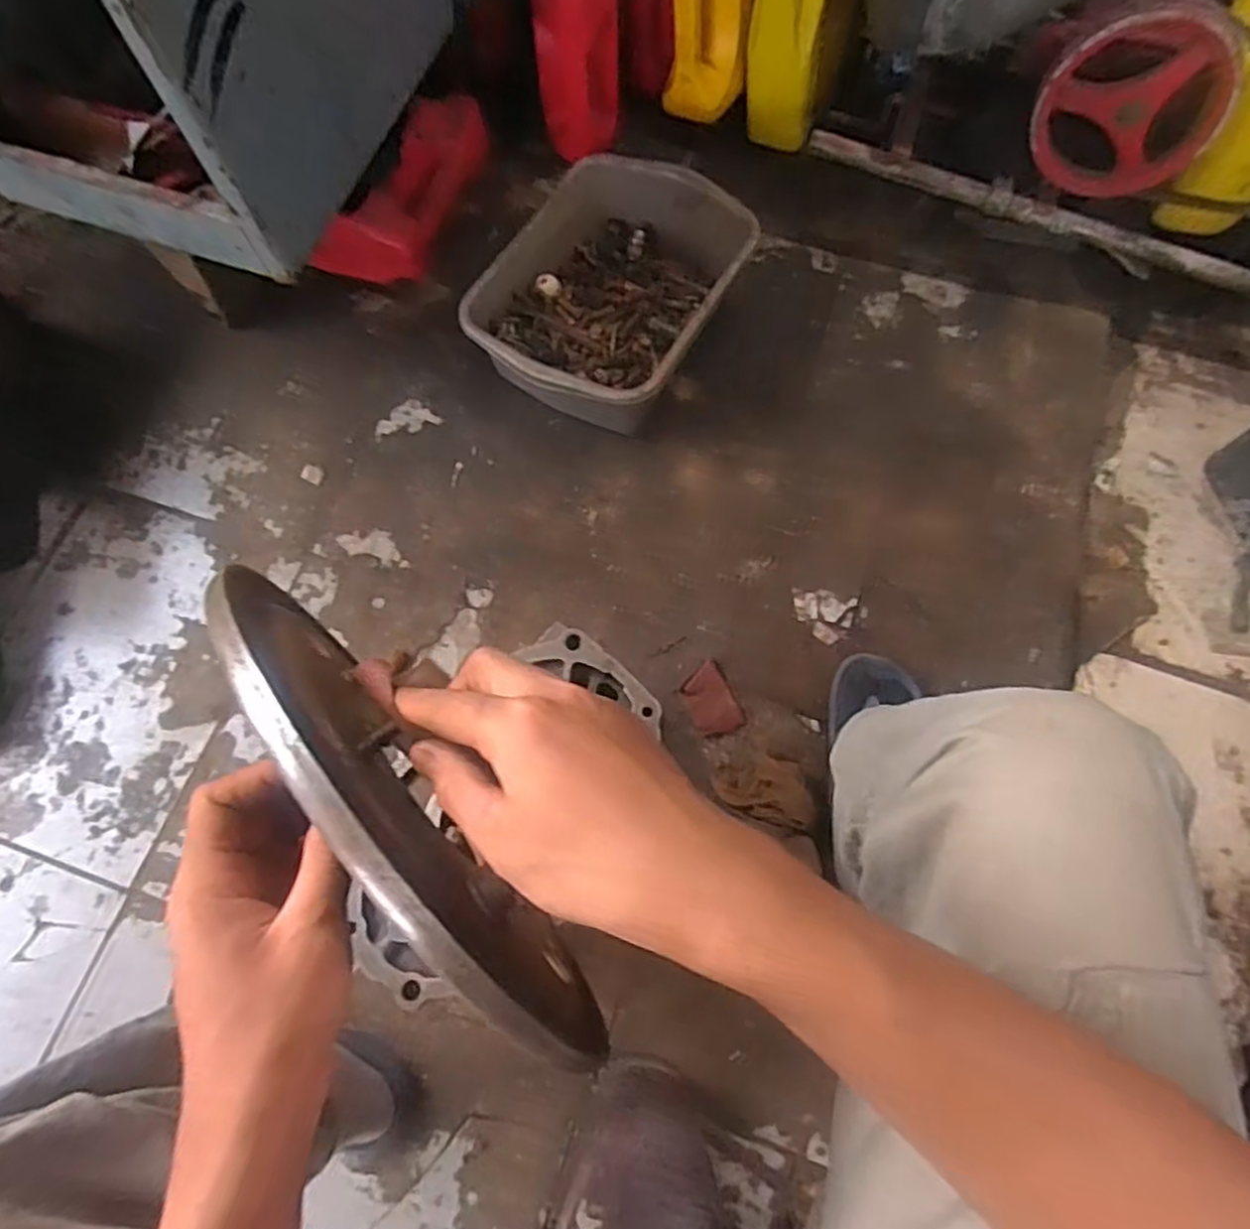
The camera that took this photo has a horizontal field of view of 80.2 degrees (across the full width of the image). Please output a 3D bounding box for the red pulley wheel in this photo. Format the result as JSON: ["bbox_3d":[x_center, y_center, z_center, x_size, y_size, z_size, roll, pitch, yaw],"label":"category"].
[{"bbox_3d":[0.555,-0.554,0.817,0.187,0.189,0.036,13,71,5],"label":"red pulley wheel"}]

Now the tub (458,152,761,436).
[{"bbox_3d":[-0.016,-0.395,0.950,0.261,0.135,0.348,29,73,10],"label":"tub"}]

